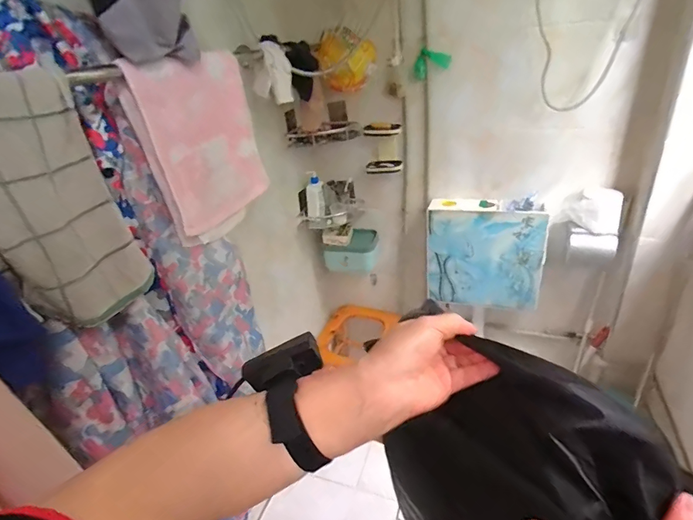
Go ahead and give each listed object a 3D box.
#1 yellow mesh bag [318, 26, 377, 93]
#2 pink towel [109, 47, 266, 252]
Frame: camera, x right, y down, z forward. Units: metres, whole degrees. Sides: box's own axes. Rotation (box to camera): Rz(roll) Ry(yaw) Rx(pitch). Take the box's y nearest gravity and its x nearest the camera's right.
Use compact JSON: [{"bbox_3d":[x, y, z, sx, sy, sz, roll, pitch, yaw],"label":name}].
[{"bbox_3d":[0.002,-0.548,1.128,0.155,0.142,0.089,-6,29,0],"label":"yellow mesh bag"},{"bbox_3d":[-0.267,-0.214,0.782,0.067,0.332,0.269,13,40,25],"label":"pink towel"}]

